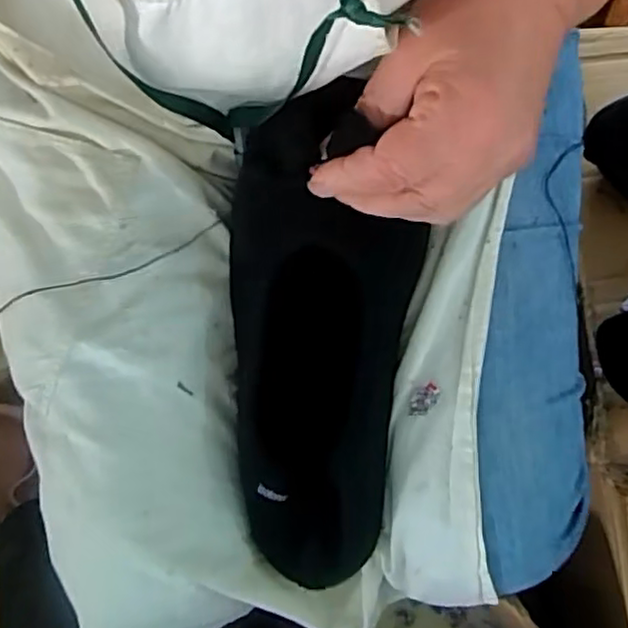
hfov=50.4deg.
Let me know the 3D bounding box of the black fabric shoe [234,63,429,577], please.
[{"bbox_3d":[0.005,0.016,0.338,0.095,0.058,0.240,-2,94,-1],"label":"black fabric shoe"}]

